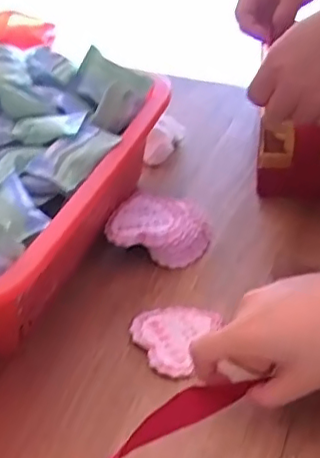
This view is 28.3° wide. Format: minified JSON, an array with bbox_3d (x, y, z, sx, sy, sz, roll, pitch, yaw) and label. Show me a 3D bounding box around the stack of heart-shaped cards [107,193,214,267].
[{"bbox_3d":[0.000,0.001,0.537,0.081,0.030,0.059,7,42,13],"label":"stack of heart-shaped cards"}]

